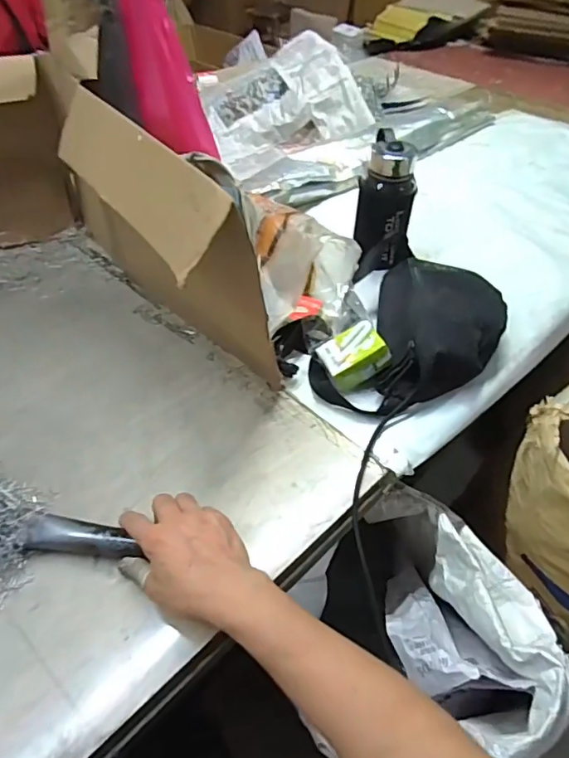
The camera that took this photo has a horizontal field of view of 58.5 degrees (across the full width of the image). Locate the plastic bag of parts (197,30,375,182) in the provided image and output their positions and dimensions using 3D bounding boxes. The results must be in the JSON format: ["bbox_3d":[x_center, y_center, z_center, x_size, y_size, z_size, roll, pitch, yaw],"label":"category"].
[{"bbox_3d":[-0.021,-0.625,1.139,0.313,0.153,0.323,-21,48,-18],"label":"plastic bag of parts"}]

